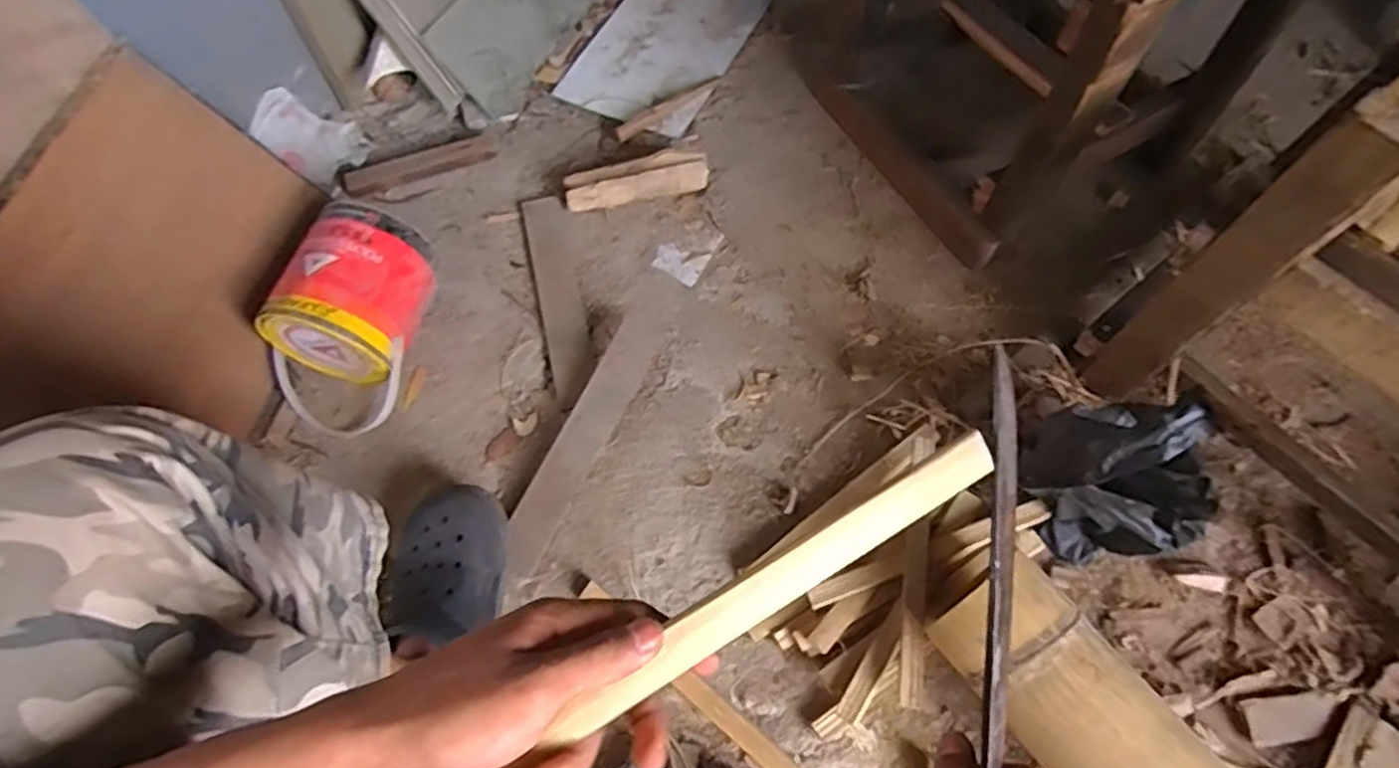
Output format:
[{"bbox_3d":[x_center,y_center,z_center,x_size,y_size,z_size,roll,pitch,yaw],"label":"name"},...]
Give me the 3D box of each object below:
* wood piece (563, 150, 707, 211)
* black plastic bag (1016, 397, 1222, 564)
[{"bbox_3d":[-0.087,-0.281,0.976,0.194,0.062,0.036,-11,64,-5],"label":"wood piece"},{"bbox_3d":[0.401,0.094,0.672,0.174,0.248,0.105,11,65,6],"label":"black plastic bag"}]

